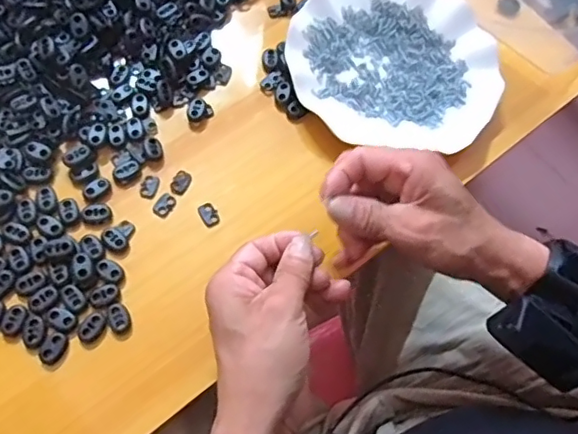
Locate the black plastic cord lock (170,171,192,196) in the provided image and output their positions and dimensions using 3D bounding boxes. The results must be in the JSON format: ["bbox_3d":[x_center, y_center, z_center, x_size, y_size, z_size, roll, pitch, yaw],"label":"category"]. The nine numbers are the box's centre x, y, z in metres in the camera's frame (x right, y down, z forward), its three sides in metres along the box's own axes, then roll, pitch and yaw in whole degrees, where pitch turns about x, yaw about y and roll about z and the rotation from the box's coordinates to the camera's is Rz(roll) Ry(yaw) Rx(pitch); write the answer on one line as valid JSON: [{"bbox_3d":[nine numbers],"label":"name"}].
[{"bbox_3d":[-0.084,-0.026,0.442,0.013,0.004,0.021,17,70,4],"label":"black plastic cord lock"}]

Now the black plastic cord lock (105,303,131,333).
[{"bbox_3d":[-0.118,0.070,0.396,0.014,0.004,0.020,-23,72,-10],"label":"black plastic cord lock"}]

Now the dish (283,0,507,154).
[{"bbox_3d":[0.092,-0.136,0.498,0.182,0.032,0.165,4,70,-1],"label":"dish"}]

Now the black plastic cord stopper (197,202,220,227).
[{"bbox_3d":[-0.061,-0.002,0.435,0.013,0.004,0.019,-33,75,-13],"label":"black plastic cord stopper"}]

